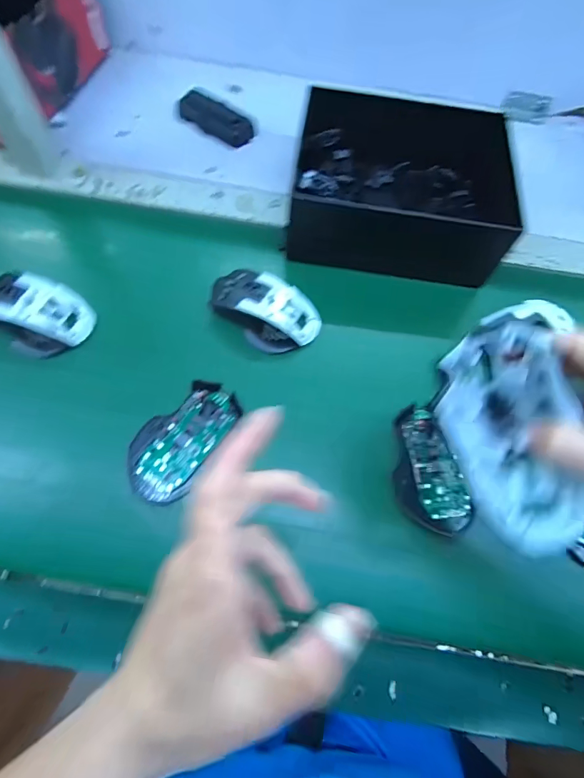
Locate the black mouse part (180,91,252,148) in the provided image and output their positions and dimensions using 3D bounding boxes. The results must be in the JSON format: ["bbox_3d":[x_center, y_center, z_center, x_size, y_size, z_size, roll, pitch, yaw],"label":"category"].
[{"bbox_3d":[-0.097,-0.350,0.516,0.094,0.027,0.034,28,71,8],"label":"black mouse part"}]

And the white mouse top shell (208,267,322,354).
[{"bbox_3d":[-0.026,-0.080,0.404,0.107,0.034,0.067,24,70,7],"label":"white mouse top shell"}]

